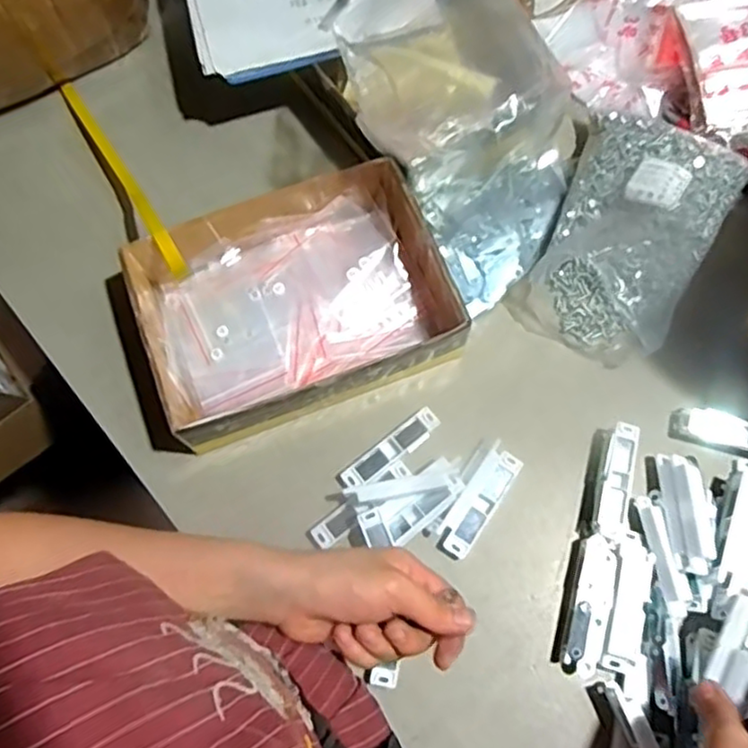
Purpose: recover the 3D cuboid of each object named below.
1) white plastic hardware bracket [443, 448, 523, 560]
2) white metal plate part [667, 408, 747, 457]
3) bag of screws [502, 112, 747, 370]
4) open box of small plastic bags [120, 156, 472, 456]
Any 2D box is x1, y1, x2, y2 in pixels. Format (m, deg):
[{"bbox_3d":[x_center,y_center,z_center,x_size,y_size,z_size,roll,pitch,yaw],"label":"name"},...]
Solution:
[{"bbox_3d":[0.087,0.105,0.554,0.029,0.011,0.093,33,75,12],"label":"white plastic hardware bracket"},{"bbox_3d":[0.304,0.052,0.564,0.105,0.010,0.029,13,72,20],"label":"white metal plate part"},{"bbox_3d":[0.229,-0.129,0.597,0.138,0.086,0.223,29,75,11],"label":"bag of screws"},{"bbox_3d":[-0.066,-0.061,0.580,0.245,0.064,0.180,-23,72,-6],"label":"open box of small plastic bags"}]

